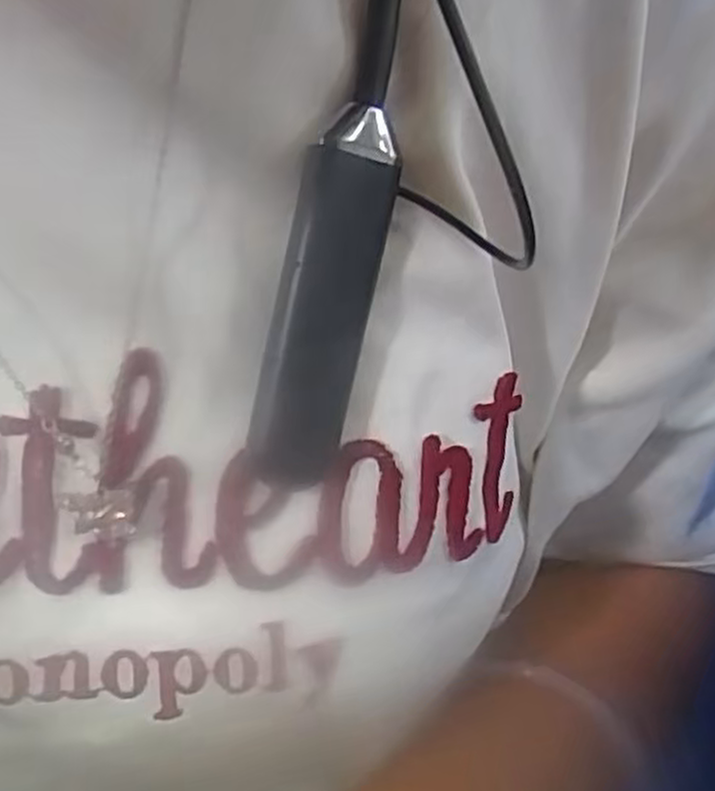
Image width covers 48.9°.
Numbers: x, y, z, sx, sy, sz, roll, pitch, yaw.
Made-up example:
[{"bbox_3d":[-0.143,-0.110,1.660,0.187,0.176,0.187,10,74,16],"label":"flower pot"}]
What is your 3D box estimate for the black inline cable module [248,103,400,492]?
[{"bbox_3d":[-0.006,-0.017,0.150,0.015,0.071,0.010,4,12,-44],"label":"black inline cable module"}]

